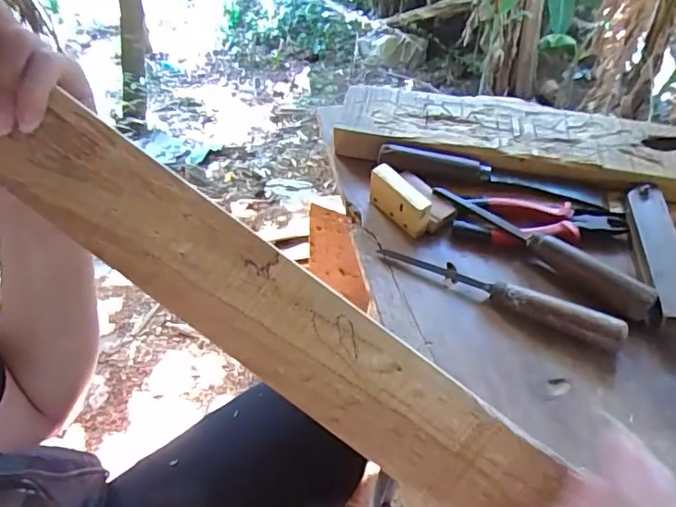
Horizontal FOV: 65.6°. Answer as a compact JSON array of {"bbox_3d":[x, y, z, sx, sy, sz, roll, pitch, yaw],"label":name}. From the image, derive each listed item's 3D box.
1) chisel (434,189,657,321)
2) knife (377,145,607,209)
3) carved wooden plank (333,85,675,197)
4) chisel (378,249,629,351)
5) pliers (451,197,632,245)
[{"bbox_3d":[0.204,-0.008,0.544,0.237,0.032,0.027,34,57,23],"label":"chisel"},{"bbox_3d":[0.173,-0.093,0.613,0.250,0.018,0.034,11,51,7],"label":"knife"},{"bbox_3d":[0.231,-0.147,0.656,0.451,0.032,0.132,11,51,7],"label":"carved wooden plank"},{"bbox_3d":[0.153,0.034,0.505,0.230,0.029,0.023,25,54,17],"label":"chisel"},{"bbox_3d":[0.223,-0.036,0.577,0.185,0.016,0.068,5,51,2],"label":"pliers"}]

